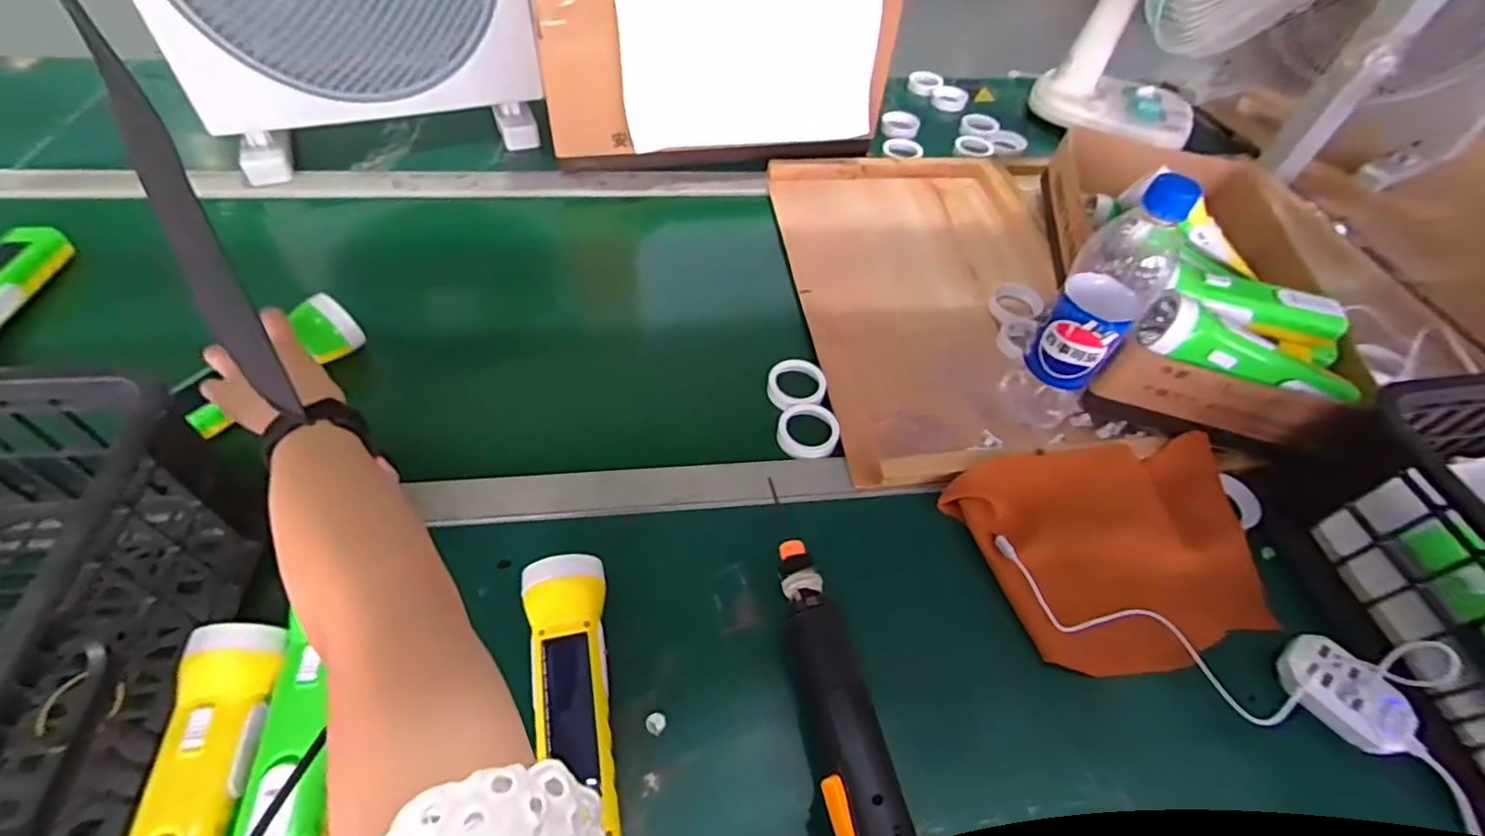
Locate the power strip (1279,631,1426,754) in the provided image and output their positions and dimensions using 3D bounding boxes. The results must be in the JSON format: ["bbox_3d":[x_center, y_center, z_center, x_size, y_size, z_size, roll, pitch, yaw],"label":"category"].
[{"bbox_3d":[0.418,0.191,0.432,0.048,0.027,0.082,-33,61,-27],"label":"power strip"}]

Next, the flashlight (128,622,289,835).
[{"bbox_3d":[-0.294,0.200,0.344,0.050,0.041,0.165,-3,52,-8],"label":"flashlight"}]

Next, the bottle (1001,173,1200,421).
[{"bbox_3d":[0.278,-0.083,0.501,0.060,0.224,0.058,37,57,22],"label":"bottle"}]

